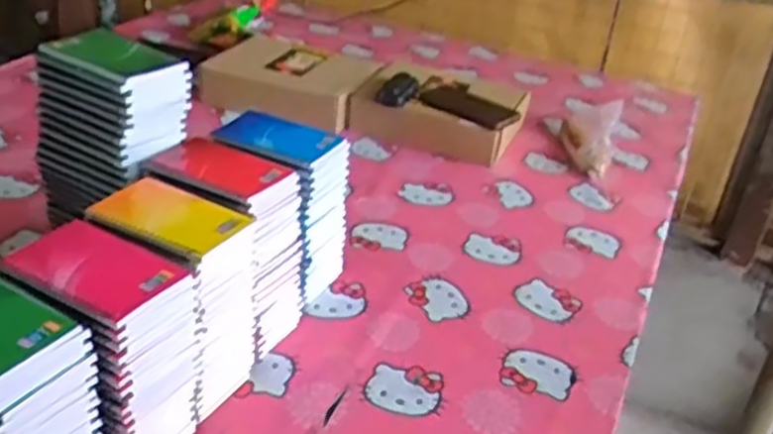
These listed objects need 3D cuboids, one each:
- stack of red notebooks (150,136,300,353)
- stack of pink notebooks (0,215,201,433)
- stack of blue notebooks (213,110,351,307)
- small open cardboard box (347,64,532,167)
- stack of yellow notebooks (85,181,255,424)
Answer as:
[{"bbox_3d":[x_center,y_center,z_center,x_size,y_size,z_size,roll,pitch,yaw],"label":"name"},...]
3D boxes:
[{"bbox_3d":[-0.176,0.035,0.836,0.167,0.199,0.116,18,32,20],"label":"stack of red notebooks"},{"bbox_3d":[-0.241,0.125,0.674,0.136,0.201,0.102,18,32,20],"label":"stack of pink notebooks"},{"bbox_3d":[-0.133,-0.006,0.928,0.144,0.202,0.113,19,32,22],"label":"stack of blue notebooks"},{"bbox_3d":[0.096,-0.182,1.358,0.283,0.094,0.187,16,31,17],"label":"small open cardboard box"},{"bbox_3d":[-0.204,0.081,0.751,0.138,0.202,0.104,18,32,20],"label":"stack of yellow notebooks"}]

